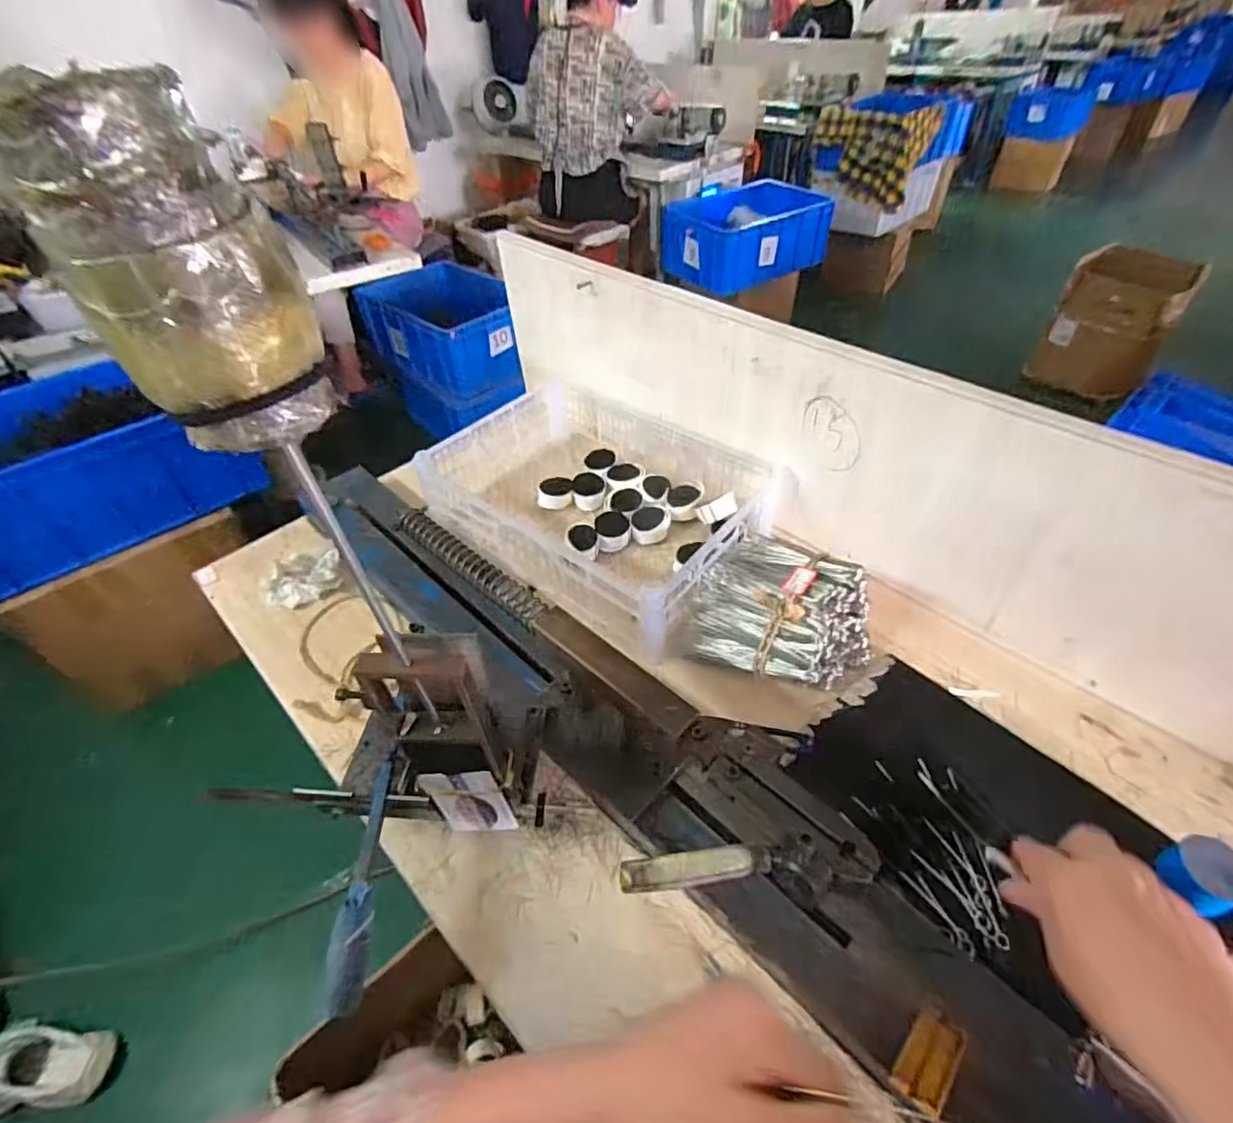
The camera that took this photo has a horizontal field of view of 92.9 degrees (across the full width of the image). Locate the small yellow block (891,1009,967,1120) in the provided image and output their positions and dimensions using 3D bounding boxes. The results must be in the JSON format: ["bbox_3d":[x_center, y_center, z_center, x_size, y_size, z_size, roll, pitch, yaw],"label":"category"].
[{"bbox_3d":[0.204,0.324,0.381,0.028,0.012,0.052,31,53,29],"label":"small yellow block"}]

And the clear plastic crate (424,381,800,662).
[{"bbox_3d":[-0.027,-0.083,0.794,0.405,0.115,0.282,29,52,28],"label":"clear plastic crate"}]

